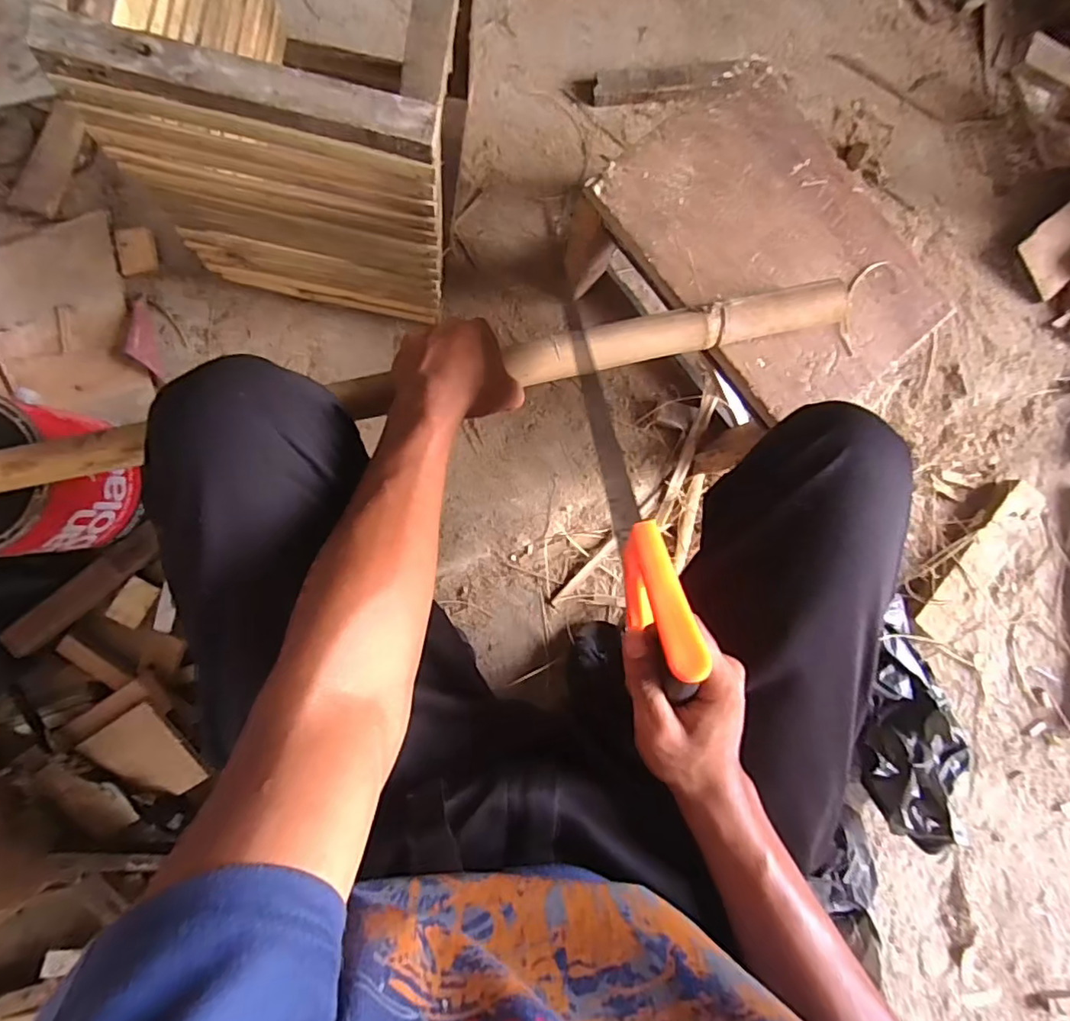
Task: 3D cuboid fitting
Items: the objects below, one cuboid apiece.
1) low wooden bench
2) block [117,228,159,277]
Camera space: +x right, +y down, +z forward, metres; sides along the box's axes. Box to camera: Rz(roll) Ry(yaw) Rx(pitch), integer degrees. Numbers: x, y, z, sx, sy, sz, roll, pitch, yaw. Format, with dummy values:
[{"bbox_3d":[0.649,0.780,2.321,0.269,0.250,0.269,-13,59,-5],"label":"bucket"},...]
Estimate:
[{"bbox_3d":[0.218,-0.244,0.636,0.236,0.190,0.320,-39,91,-7],"label":"low wooden bench"},{"bbox_3d":[-0.477,-0.311,0.688,0.041,0.017,0.055,-13,92,-5],"label":"block"}]

